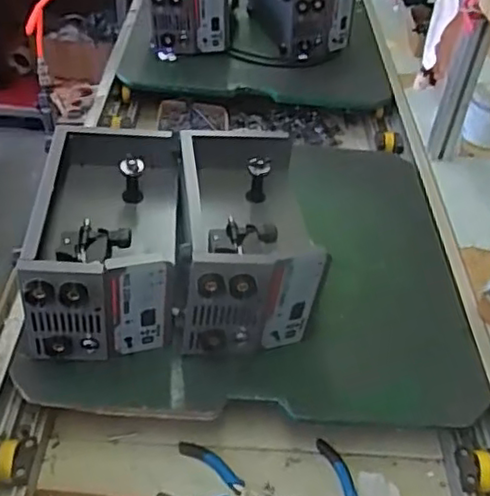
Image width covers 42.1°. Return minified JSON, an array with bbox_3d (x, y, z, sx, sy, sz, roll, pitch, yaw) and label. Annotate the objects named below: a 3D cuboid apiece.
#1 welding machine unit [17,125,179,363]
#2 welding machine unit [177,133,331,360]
[{"bbox_3d":[-0.177,-0.012,0.836,0.157,0.162,0.300,2,42,-4],"label":"welding machine unit"},{"bbox_3d":[-0.004,-0.019,0.863,0.169,0.172,0.298,-1,42,-7],"label":"welding machine unit"}]

